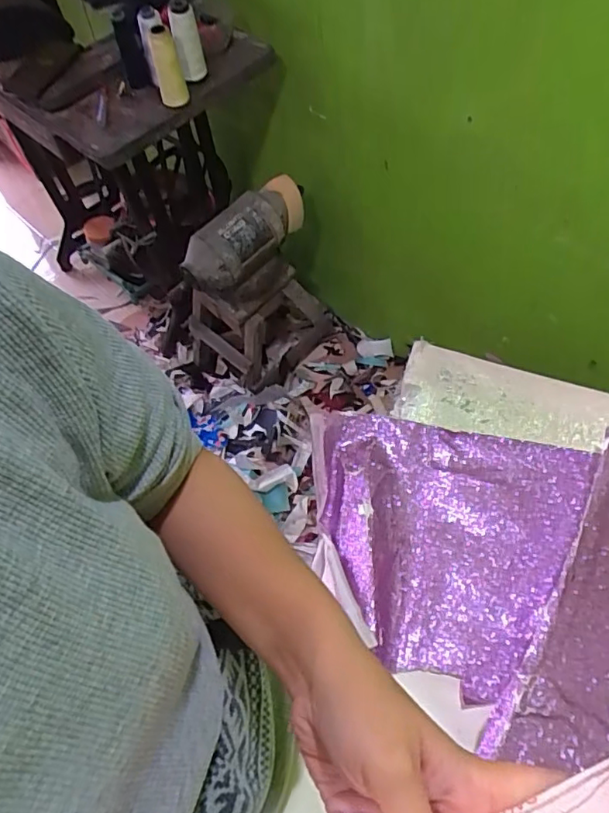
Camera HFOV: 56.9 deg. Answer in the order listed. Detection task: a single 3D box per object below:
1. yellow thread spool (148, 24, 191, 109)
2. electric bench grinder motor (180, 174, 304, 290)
[{"bbox_3d":[-0.233,-0.574,0.960,0.047,0.120,0.051,-2,60,3],"label":"yellow thread spool"},{"bbox_3d":[-0.113,-0.362,1.188,0.114,0.121,0.306,32,68,20],"label":"electric bench grinder motor"}]

